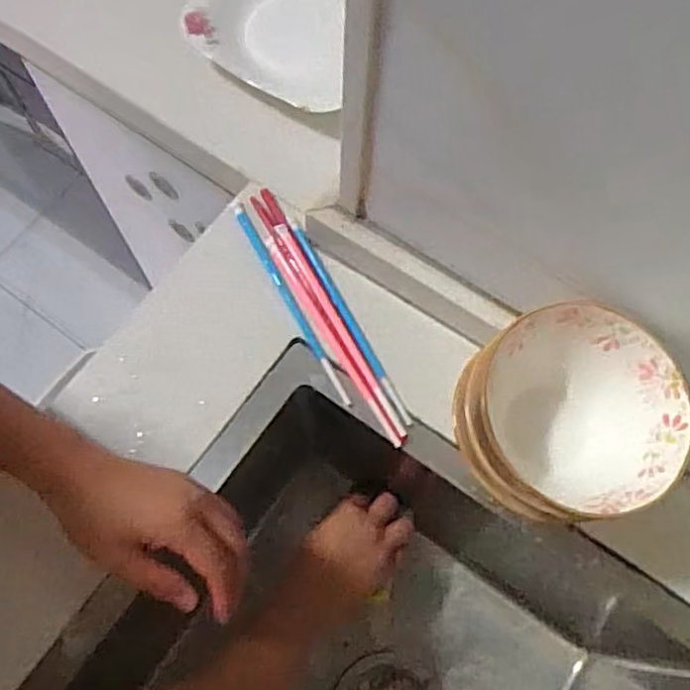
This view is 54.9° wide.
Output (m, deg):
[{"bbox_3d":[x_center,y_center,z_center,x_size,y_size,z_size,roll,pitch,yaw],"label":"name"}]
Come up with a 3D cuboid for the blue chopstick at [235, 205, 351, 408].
[{"bbox_3d":[-0.044,-0.035,0.530,0.008,0.004,0.189,-27,72,-10],"label":"blue chopstick"}]

